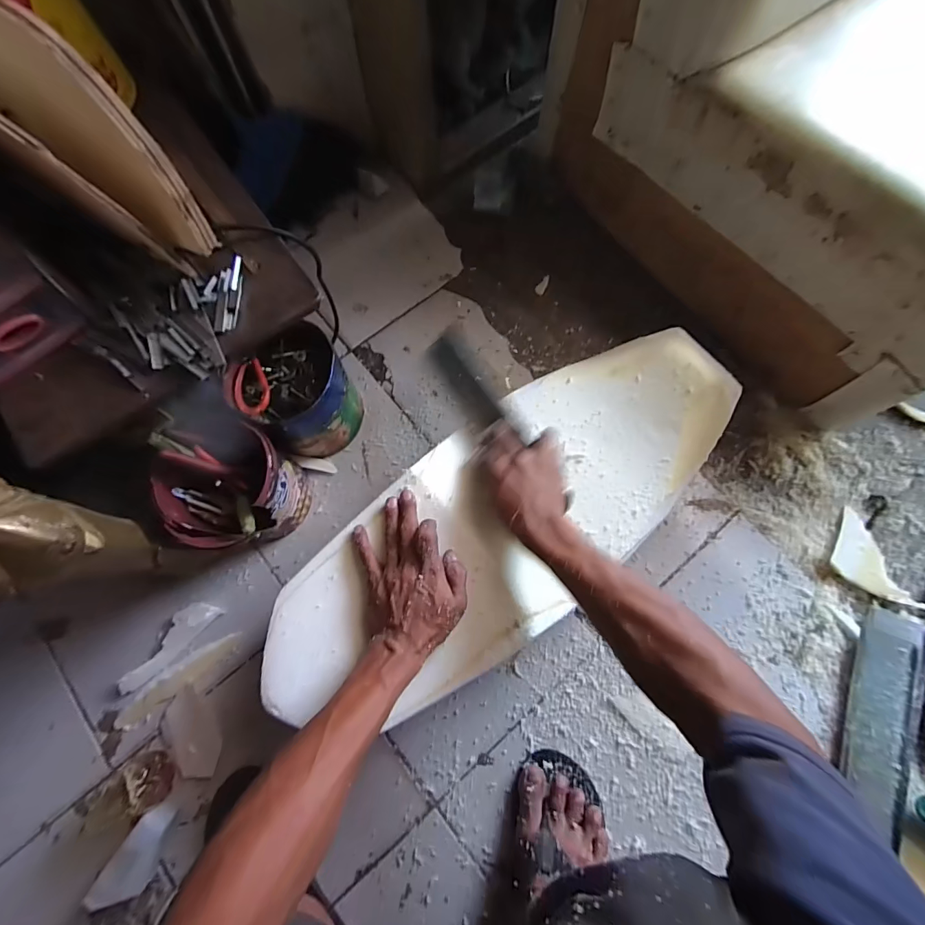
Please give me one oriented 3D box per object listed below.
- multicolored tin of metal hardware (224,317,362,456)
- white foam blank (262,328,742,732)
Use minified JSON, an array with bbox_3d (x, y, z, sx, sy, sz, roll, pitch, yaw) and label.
[{"bbox_3d":[-0.231,-0.093,0.607,0.143,0.149,0.140,0,75,0],"label":"multicolored tin of metal hardware"},{"bbox_3d":[0.062,0.056,0.501,0.643,0.054,0.245,-35,78,-10],"label":"white foam blank"}]

